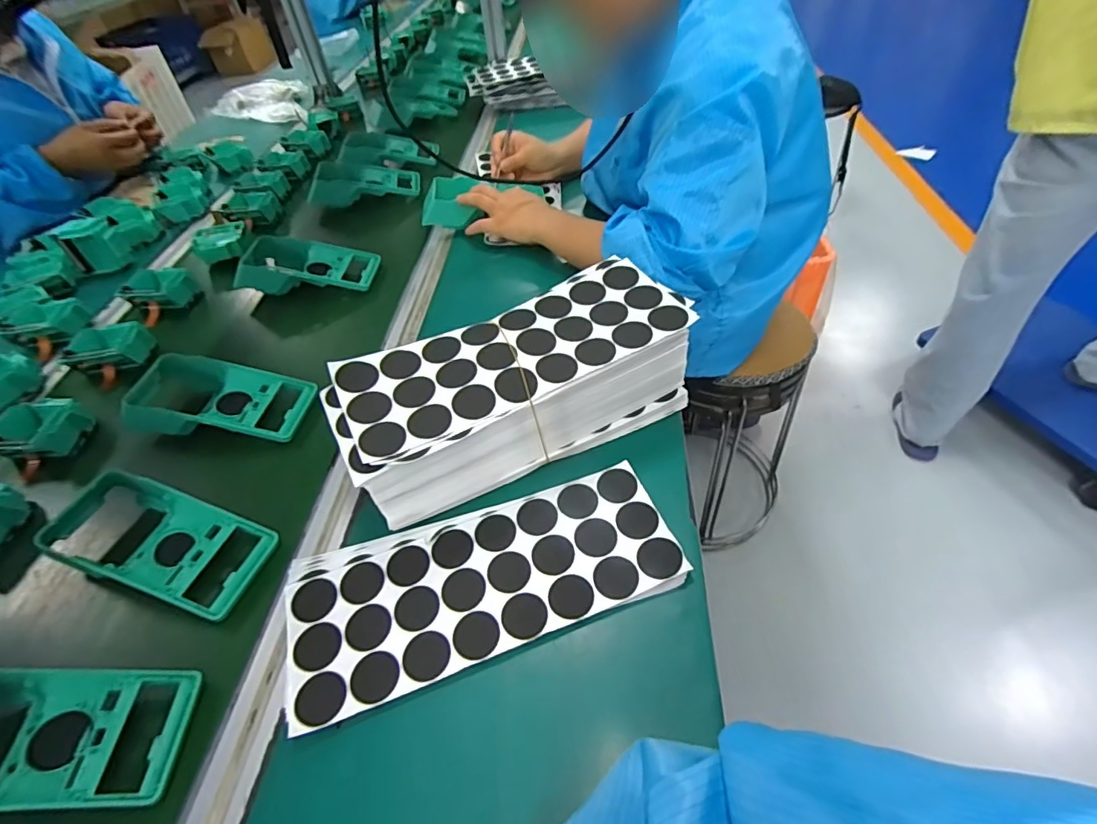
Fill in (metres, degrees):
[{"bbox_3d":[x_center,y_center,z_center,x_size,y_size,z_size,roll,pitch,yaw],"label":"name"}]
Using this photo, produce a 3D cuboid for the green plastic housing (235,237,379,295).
[{"bbox_3d":[-0.338,-0.210,0.743,0.185,0.039,0.100,-5,48,1],"label":"green plastic housing"}]

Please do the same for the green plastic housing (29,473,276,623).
[{"bbox_3d":[-0.337,0.108,0.452,0.189,0.046,0.084,11,50,15],"label":"green plastic housing"}]

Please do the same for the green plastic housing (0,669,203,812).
[{"bbox_3d":[-0.338,0.210,0.344,0.174,0.048,0.087,-7,48,-1],"label":"green plastic housing"}]

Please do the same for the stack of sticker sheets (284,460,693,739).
[{"bbox_3d":[-0.051,0.128,0.420,0.297,0.010,0.127,-18,49,-10],"label":"stack of sticker sheets"}]

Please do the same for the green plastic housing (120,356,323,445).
[{"bbox_3d":[-0.351,-0.015,0.565,0.186,0.042,0.091,3,48,8],"label":"green plastic housing"}]

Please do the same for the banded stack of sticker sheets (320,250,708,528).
[{"bbox_3d":[-0.028,-0.021,0.489,0.313,0.096,0.128,-24,50,-15],"label":"banded stack of sticker sheets"}]

